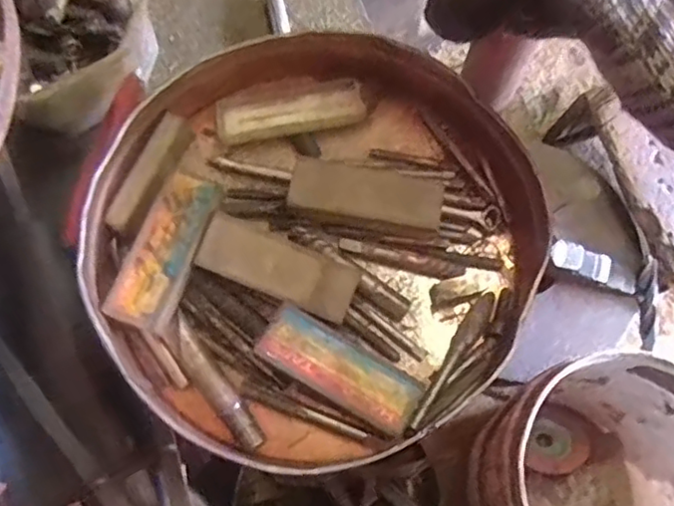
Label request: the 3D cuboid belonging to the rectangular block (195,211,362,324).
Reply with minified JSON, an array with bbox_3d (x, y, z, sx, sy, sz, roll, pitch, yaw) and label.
[{"bbox_3d":[-0.027,0.007,0.295,0.073,0.010,0.028,22,73,6],"label":"rectangular block"}]

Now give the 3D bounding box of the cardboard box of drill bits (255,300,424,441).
[{"bbox_3d":[0.002,0.052,0.284,0.075,0.008,0.027,30,74,8],"label":"cardboard box of drill bits"}]

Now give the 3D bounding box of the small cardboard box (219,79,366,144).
[{"bbox_3d":[-0.025,-0.076,0.336,0.076,0.011,0.027,-9,73,-3],"label":"small cardboard box"}]

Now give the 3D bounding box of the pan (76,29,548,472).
[{"bbox_3d":[-0.009,-0.010,0.305,0.205,0.039,0.207,0,72,-1],"label":"pan"}]

